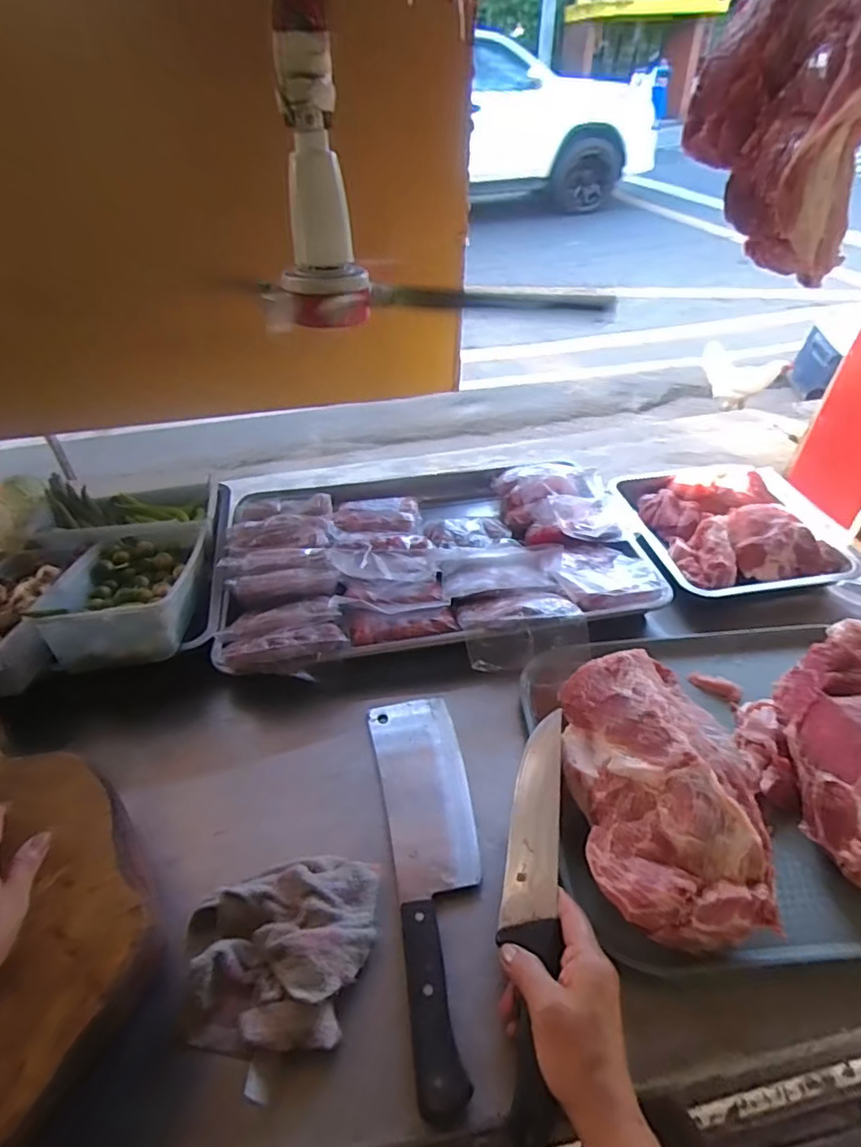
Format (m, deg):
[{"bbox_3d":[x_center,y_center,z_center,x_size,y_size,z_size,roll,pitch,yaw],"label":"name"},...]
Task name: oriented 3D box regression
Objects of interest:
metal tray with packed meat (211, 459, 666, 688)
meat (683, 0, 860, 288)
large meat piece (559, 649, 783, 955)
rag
[{"bbox_3d":[-0.001,-0.028,0.817,0.558,0.111,0.421,-7,41,-7],"label":"metal tray with packed meat"},{"bbox_3d":[0.333,-0.409,0.530,0.094,0.205,0.218,-7,41,-6],"label":"meat"},{"bbox_3d":[0.201,0.184,0.529,0.141,0.072,0.252,-2,40,-1],"label":"large meat piece"},{"bbox_3d":[-0.124,0.304,0.472,0.156,0.038,0.135,-4,40,-3],"label":"rag"}]

